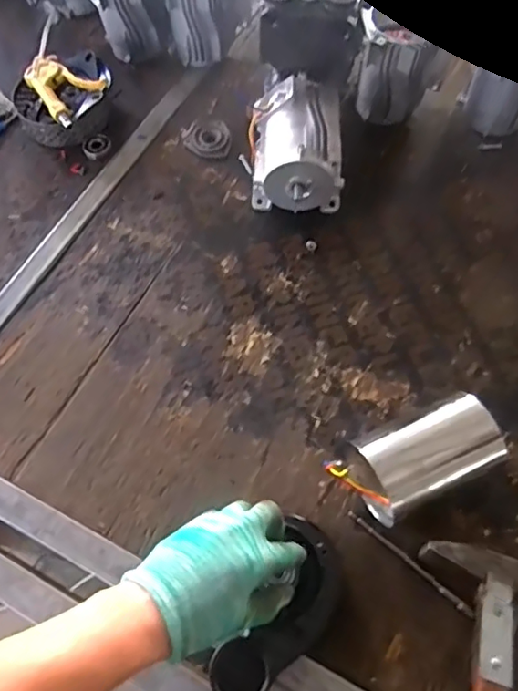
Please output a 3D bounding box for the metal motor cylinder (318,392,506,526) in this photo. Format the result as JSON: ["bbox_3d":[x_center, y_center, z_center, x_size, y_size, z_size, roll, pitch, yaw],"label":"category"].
[{"bbox_3d":[0.169,0.117,0.562,0.140,0.087,0.079,-24,67,-10],"label":"metal motor cylinder"}]

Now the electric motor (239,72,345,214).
[{"bbox_3d":[0.047,-0.255,0.718,0.127,0.115,0.146,3,65,3],"label":"electric motor"}]

